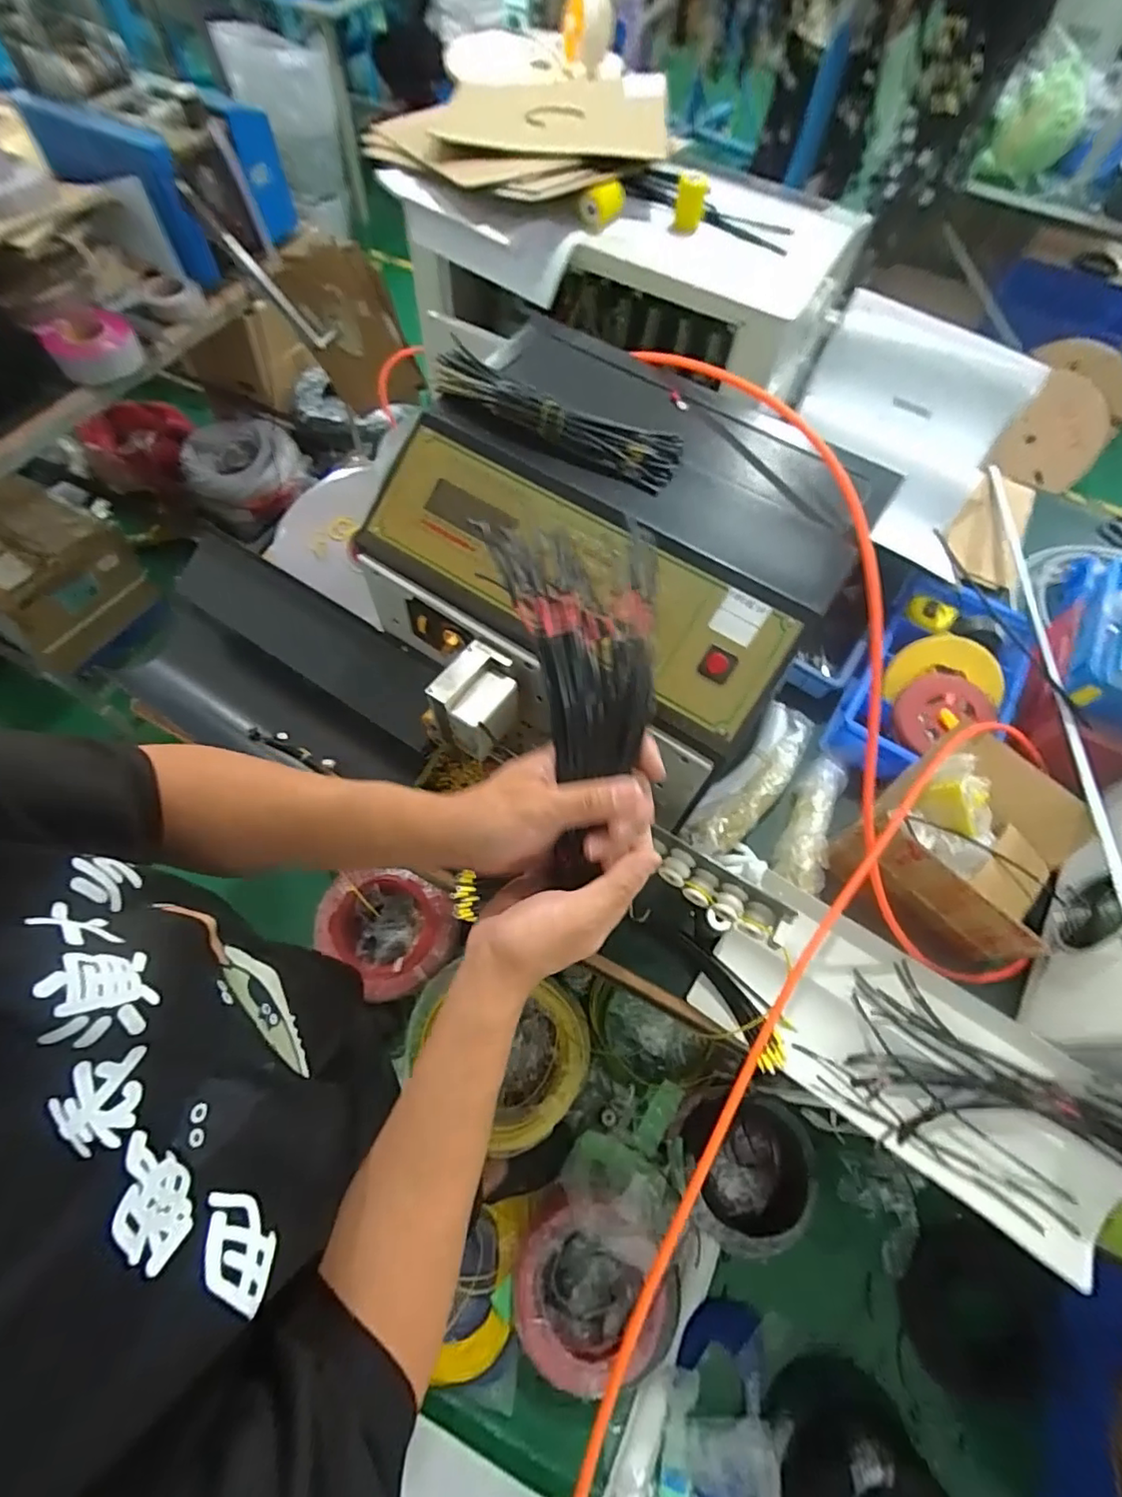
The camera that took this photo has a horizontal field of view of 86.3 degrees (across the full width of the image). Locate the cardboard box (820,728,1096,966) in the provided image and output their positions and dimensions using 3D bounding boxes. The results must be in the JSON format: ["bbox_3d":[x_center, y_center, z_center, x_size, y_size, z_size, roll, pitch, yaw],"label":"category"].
[{"bbox_3d":[0.480,0.111,0.708,0.234,0.135,0.196,-37,71,-19],"label":"cardboard box"}]

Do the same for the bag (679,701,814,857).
[{"bbox_3d":[0.260,0.039,0.809,0.081,0.036,0.275,37,67,14],"label":"bag"}]

